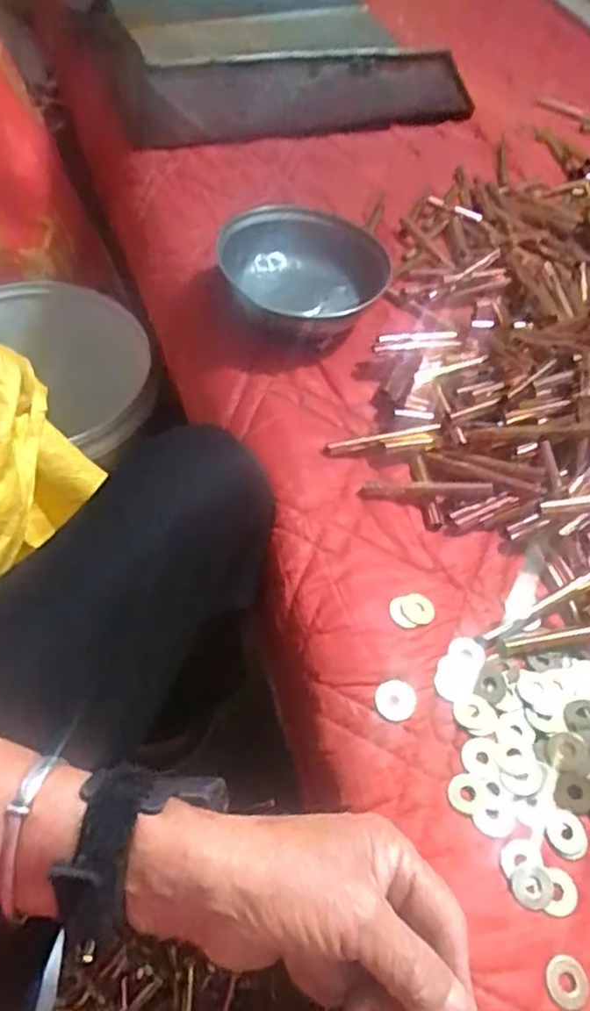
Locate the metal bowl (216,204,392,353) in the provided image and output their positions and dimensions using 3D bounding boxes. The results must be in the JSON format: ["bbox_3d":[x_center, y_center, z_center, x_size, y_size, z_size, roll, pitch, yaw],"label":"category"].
[{"bbox_3d":[0.006,-0.196,0.588,0.136,0.052,0.131,3,55,-4],"label":"metal bowl"}]

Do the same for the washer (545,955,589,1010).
[{"bbox_3d":[0.136,0.237,0.343,0.021,0.004,0.023,3,55,-4],"label":"washer"}]

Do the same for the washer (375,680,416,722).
[{"bbox_3d":[0.060,0.116,0.412,0.025,0.005,0.023,3,55,-4],"label":"washer"}]

